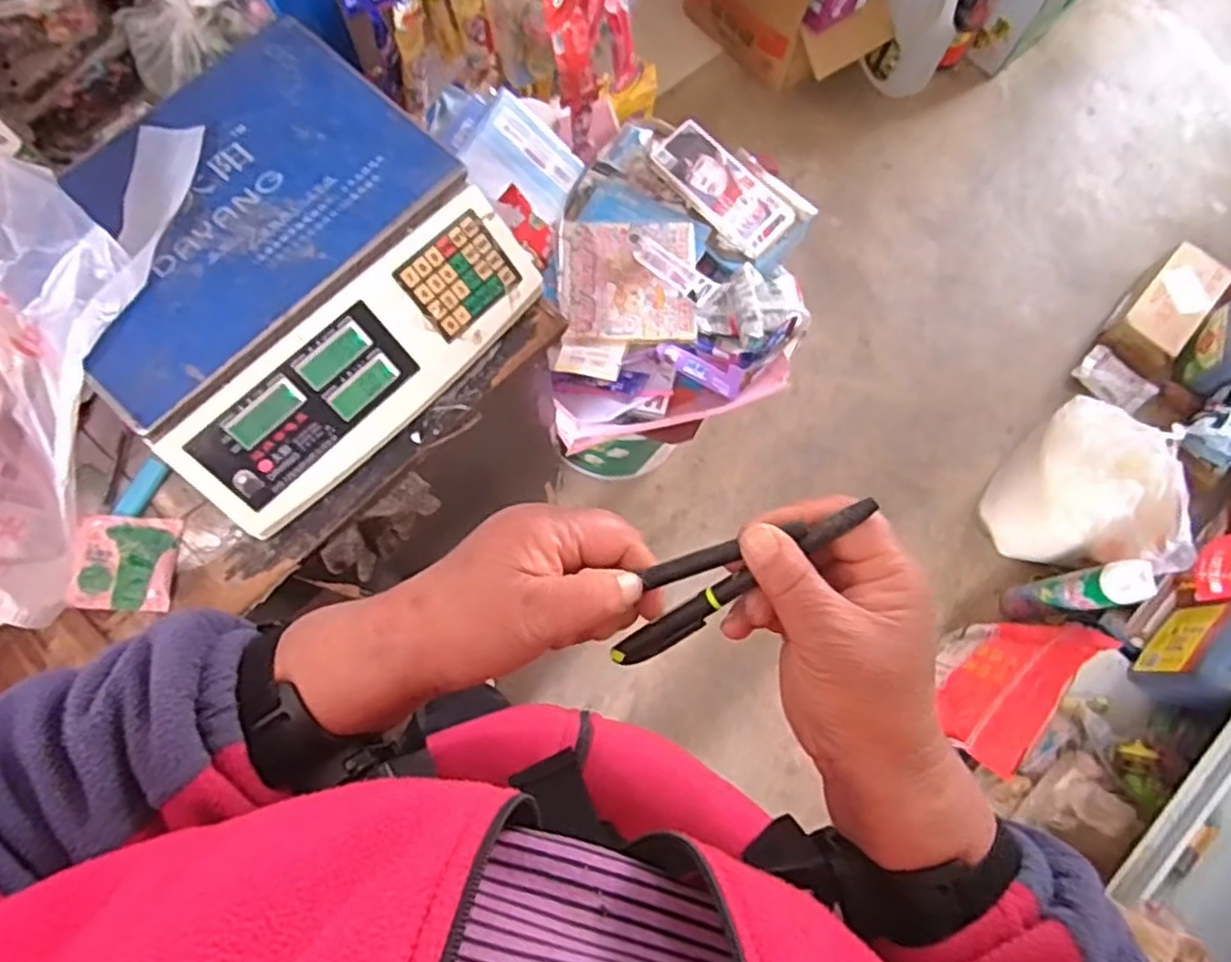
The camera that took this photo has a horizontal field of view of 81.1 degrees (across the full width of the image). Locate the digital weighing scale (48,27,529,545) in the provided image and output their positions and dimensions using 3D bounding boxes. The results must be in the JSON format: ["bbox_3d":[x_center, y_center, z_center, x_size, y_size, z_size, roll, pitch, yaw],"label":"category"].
[{"bbox_3d":[-0.284,-0.179,0.607,0.309,0.101,0.326,43,78,10],"label":"digital weighing scale"}]

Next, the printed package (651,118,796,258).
[{"bbox_3d":[0.151,-0.417,1.022,0.106,0.018,0.210,-42,85,-15],"label":"printed package"}]

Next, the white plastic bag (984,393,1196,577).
[{"bbox_3d":[0.849,0.054,1.311,0.209,0.270,0.319,-36,78,-10],"label":"white plastic bag"}]

